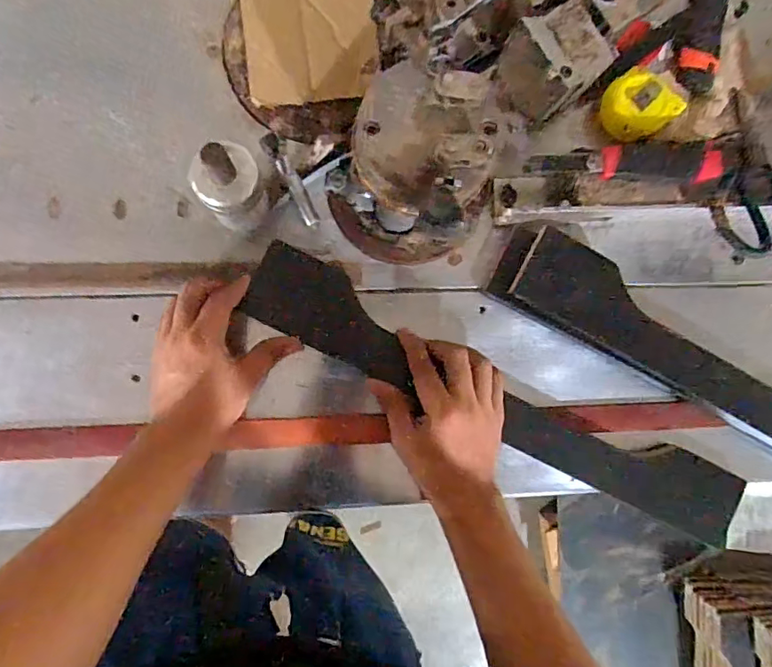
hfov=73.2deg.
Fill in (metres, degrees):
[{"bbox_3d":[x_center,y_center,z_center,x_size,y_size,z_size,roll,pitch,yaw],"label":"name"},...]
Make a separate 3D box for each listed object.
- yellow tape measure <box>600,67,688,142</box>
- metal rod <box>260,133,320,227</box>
[{"bbox_3d":[0.264,-0.239,0.546,0.076,0.033,0.067,-34,91,-7],"label":"yellow tape measure"},{"bbox_3d":[-0.091,-0.148,0.497,0.015,0.018,0.094,-29,91,-7],"label":"metal rod"}]

